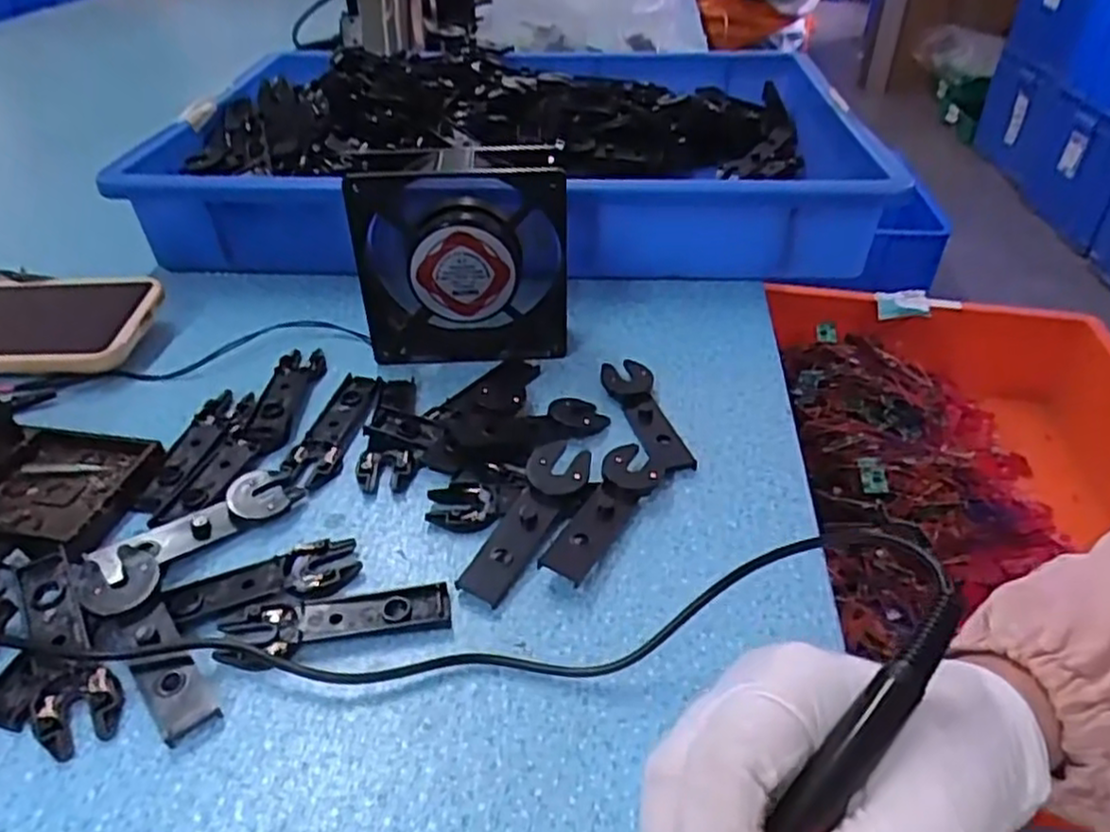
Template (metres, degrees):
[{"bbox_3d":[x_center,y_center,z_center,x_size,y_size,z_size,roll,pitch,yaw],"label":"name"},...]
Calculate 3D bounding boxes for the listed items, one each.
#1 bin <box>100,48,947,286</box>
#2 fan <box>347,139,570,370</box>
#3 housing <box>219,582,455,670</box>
[{"bbox_3d":[-0.025,-0.233,0.648,0.539,0.091,0.346,2,39,3],"label":"bin"},{"bbox_3d":[-0.054,-0.094,0.444,0.119,0.120,0.038,0,39,1],"label":"fan"},{"bbox_3d":[-0.091,0.085,0.311,0.091,0.008,0.028,-9,39,-10],"label":"housing"}]

